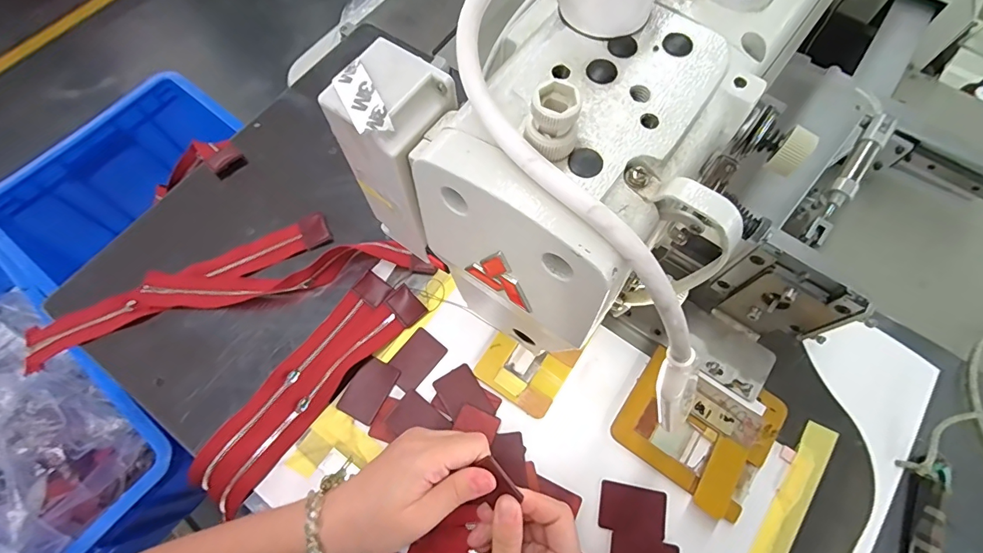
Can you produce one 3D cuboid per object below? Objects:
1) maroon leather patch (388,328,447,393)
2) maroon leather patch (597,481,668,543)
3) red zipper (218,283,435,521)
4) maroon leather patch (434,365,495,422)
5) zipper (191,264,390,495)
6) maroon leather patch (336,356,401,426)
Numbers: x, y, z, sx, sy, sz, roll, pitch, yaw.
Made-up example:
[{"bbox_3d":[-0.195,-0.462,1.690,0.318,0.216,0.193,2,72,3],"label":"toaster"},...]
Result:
[{"bbox_3d":[-0.069,0.075,0.403,0.035,0.004,0.051,35,71,16],"label":"maroon leather patch"},{"bbox_3d":[0.113,0.186,0.357,0.051,0.004,0.035,11,70,3],"label":"maroon leather patch"},{"bbox_3d":[-0.148,0.101,0.390,0.034,0.010,0.230,41,75,6],"label":"red zipper"},{"bbox_3d":[-0.025,0.102,0.384,0.035,0.004,0.047,-30,72,-11],"label":"maroon leather patch"},{"bbox_3d":[-0.175,0.087,0.396,0.029,0.012,0.223,38,74,12],"label":"zipper"},{"bbox_3d":[-0.106,0.098,0.389,0.035,0.004,0.052,26,72,10],"label":"maroon leather patch"}]

